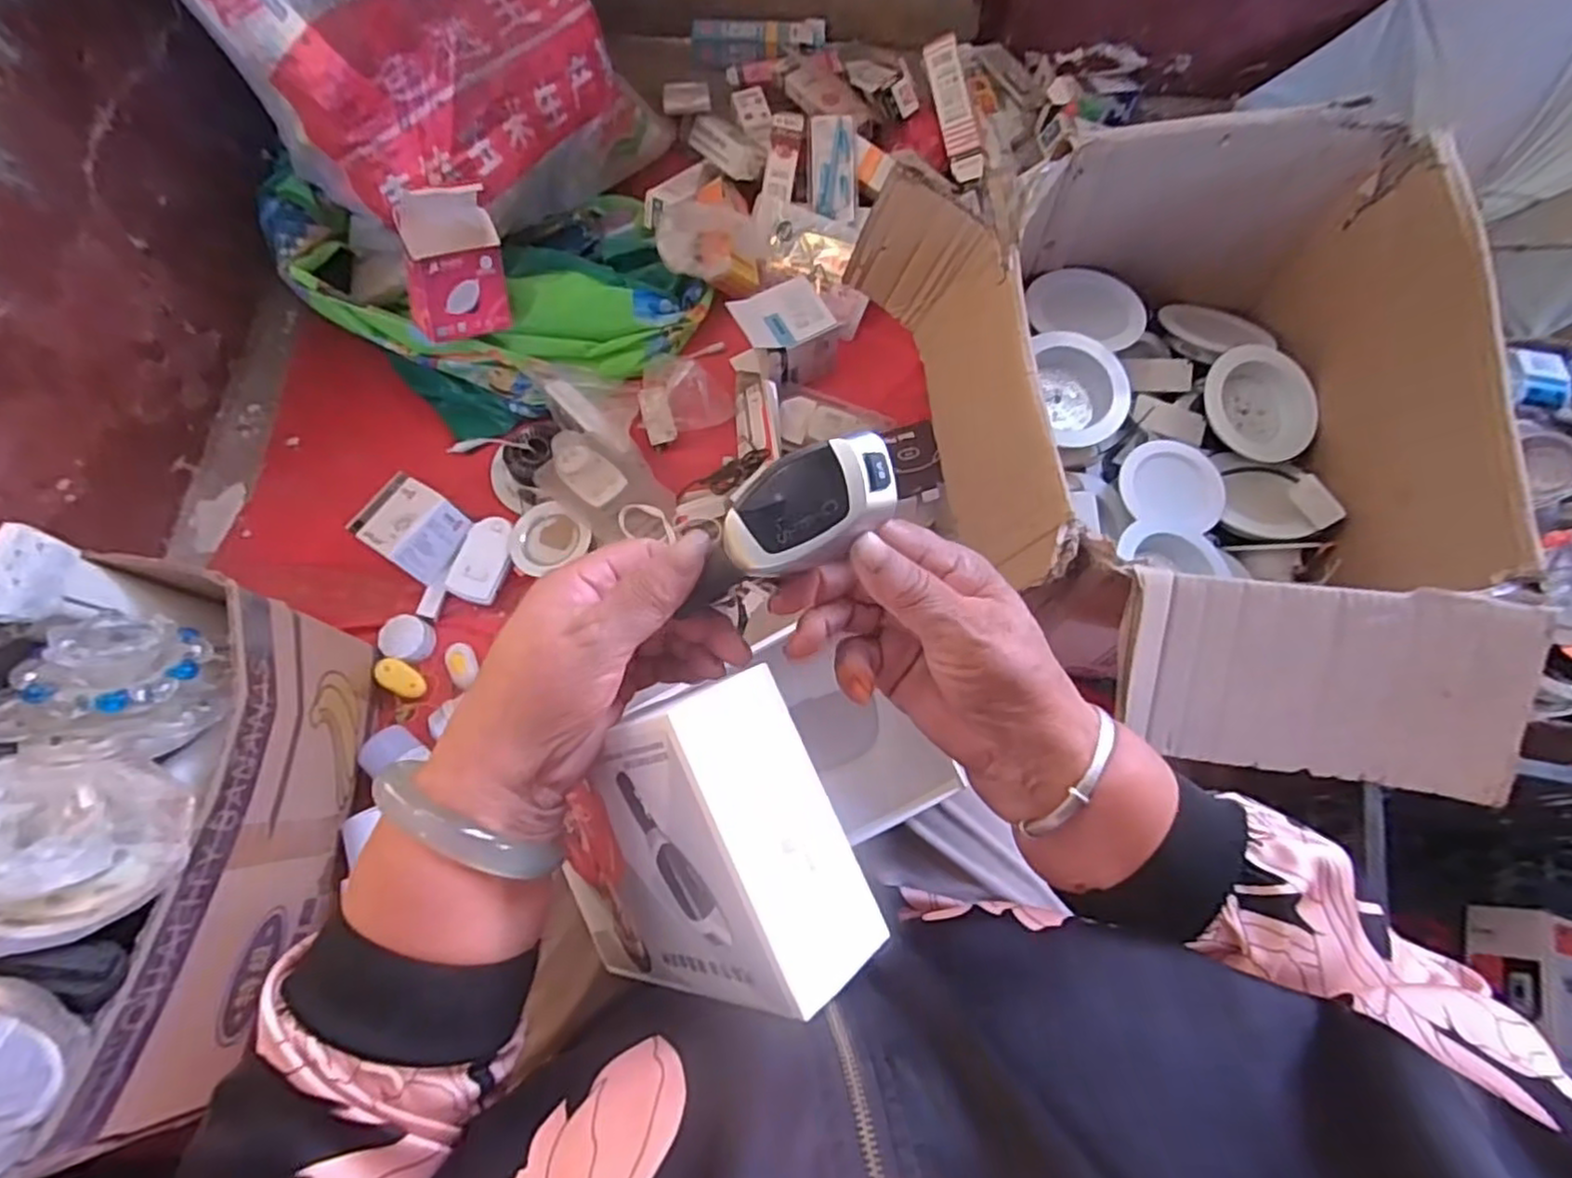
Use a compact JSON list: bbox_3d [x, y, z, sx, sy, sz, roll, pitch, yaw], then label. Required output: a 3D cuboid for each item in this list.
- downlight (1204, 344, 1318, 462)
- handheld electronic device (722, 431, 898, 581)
[{"bbox_3d":[0.539,-0.210,0.820,0.119,0.033,0.128,-6,89,-5],"label":"downlight"},{"bbox_3d":[0.010,-0.032,0.276,0.068,0.024,0.041,-15,71,-6],"label":"handheld electronic device"}]

